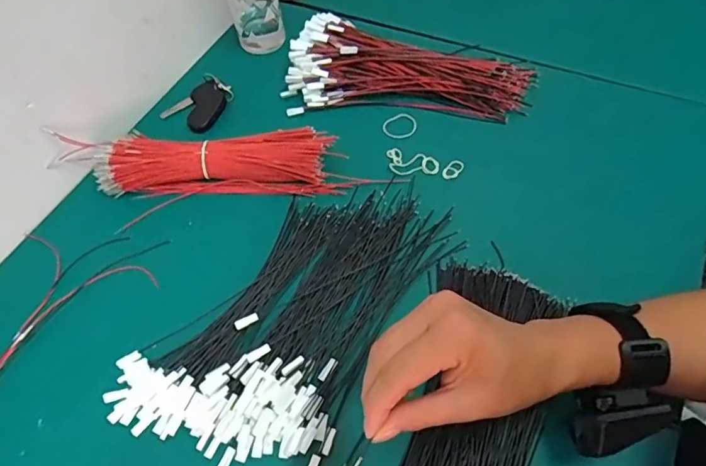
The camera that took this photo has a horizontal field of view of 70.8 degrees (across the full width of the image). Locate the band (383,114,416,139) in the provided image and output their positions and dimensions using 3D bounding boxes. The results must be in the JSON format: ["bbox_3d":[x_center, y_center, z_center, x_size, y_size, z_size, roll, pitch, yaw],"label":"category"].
[{"bbox_3d":[0.053,-0.117,0.552,0.040,0.007,0.032,-18,63,-8],"label":"band"}]

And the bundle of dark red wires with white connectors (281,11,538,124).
[{"bbox_3d":[0.065,-0.198,0.575,0.277,0.035,0.136,3,58,6],"label":"bundle of dark red wires with white connectors"}]

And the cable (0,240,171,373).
[{"bbox_3d":[-0.255,0.077,0.447,0.210,0.005,0.050,-39,63,-19],"label":"cable"}]

